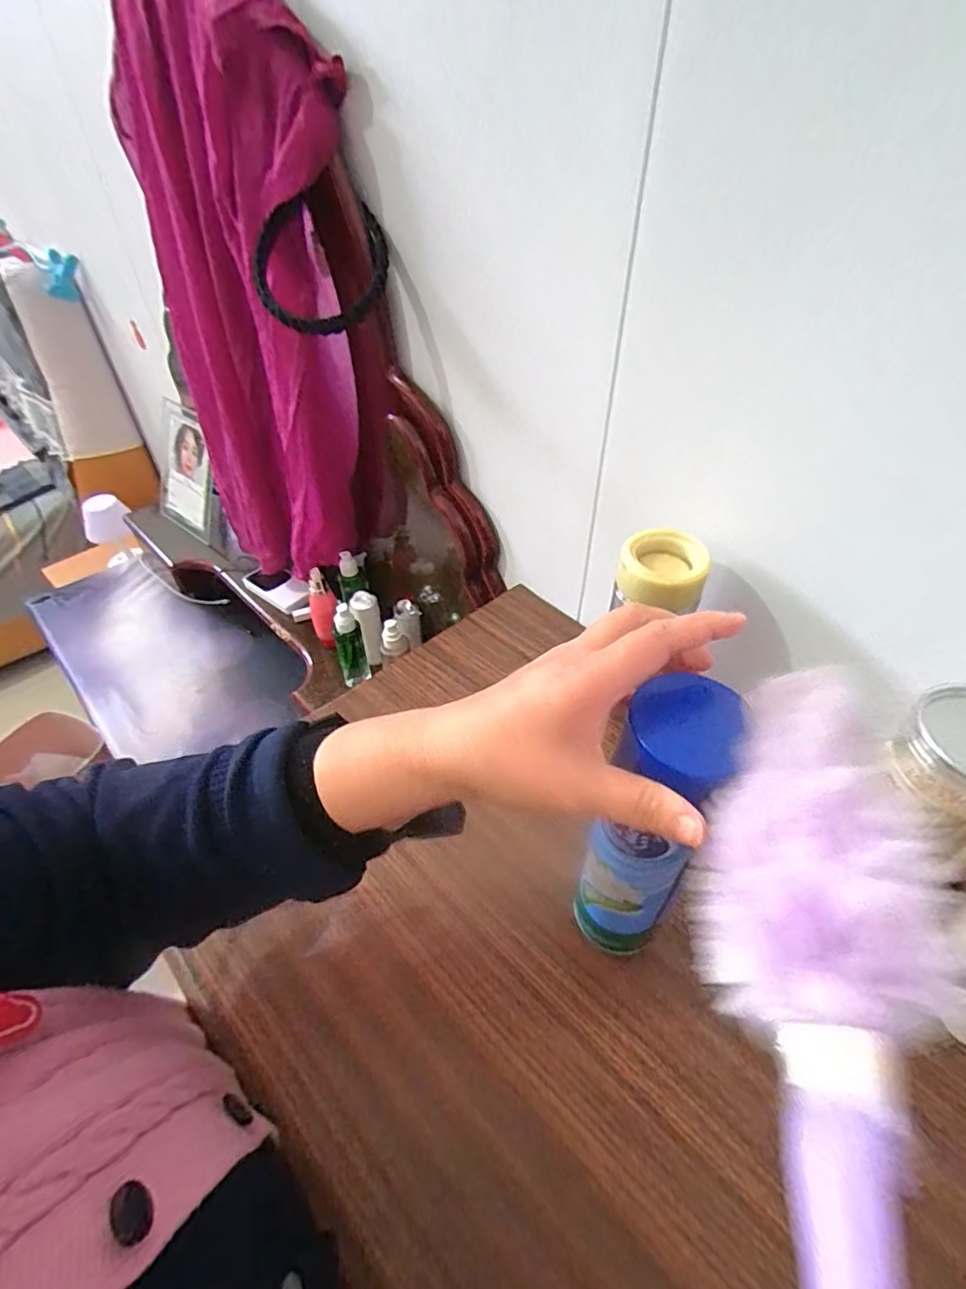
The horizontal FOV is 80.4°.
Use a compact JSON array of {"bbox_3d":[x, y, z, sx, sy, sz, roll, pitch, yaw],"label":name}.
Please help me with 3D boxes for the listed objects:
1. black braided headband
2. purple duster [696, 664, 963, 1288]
[{"bbox_3d":[-0.169,-0.396,0.591,0.131,0.031,0.147,32,89,-2],"label":"black braided headband"},{"bbox_3d":[0.101,0.121,0.162,0.063,0.051,0.318,13,45,11],"label":"purple duster"}]

